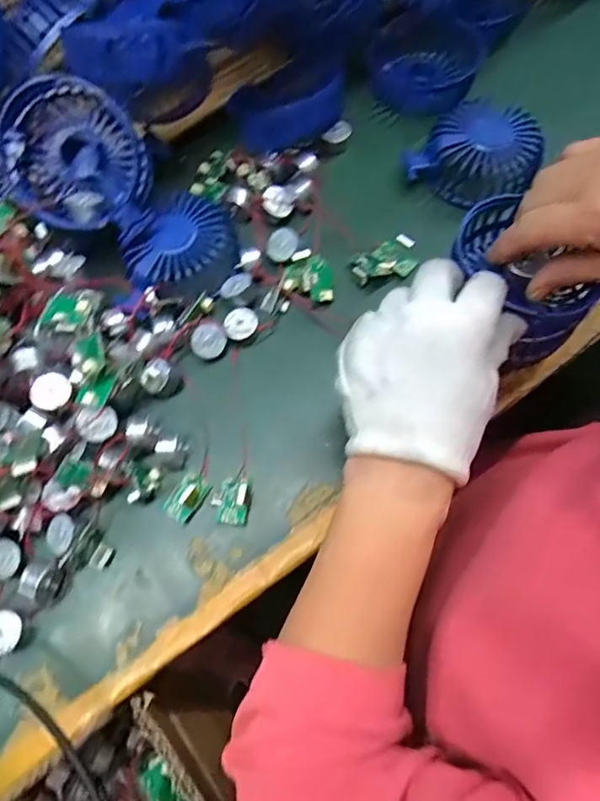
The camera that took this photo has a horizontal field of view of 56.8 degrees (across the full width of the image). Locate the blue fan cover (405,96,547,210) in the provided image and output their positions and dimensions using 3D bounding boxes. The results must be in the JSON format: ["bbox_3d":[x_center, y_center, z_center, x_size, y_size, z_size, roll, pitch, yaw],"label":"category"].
[{"bbox_3d":[0.132,-0.185,0.412,0.087,0.036,0.078,-41,75,-11],"label":"blue fan cover"}]

